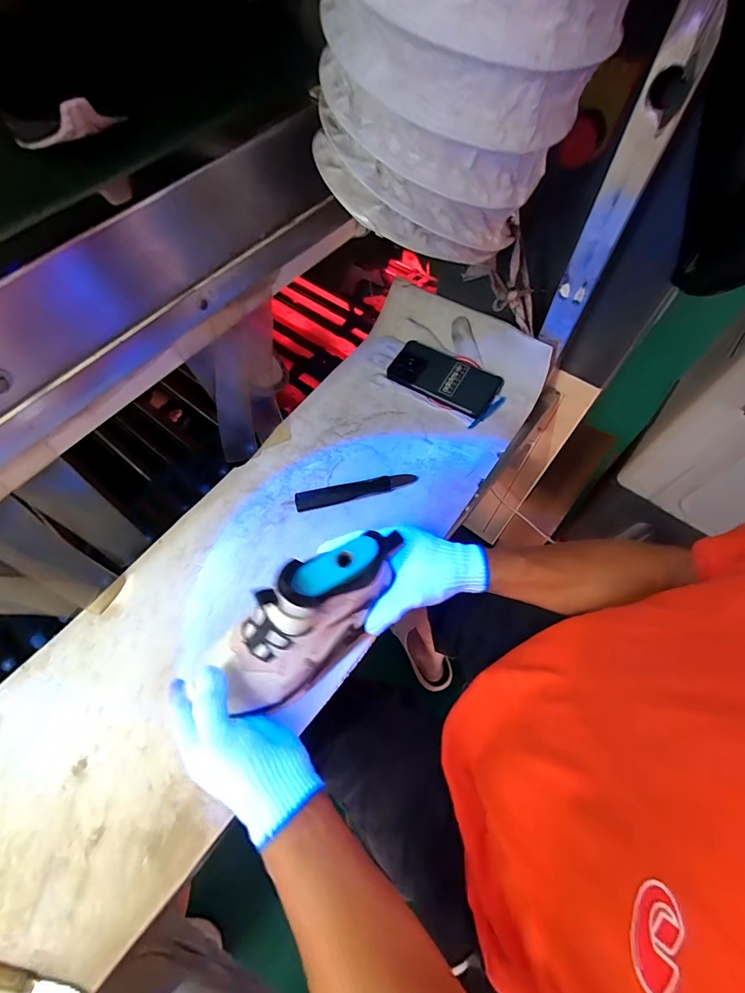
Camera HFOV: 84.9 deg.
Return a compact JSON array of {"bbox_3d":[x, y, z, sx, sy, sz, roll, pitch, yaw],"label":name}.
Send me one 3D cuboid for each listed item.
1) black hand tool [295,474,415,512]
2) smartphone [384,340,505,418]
[{"bbox_3d":[-0.021,-0.008,0.560,0.166,0.011,0.027,-11,65,-6],"label":"black hand tool"},{"bbox_3d":[0.110,-0.185,0.628,0.164,0.010,0.084,29,77,13],"label":"smartphone"}]

